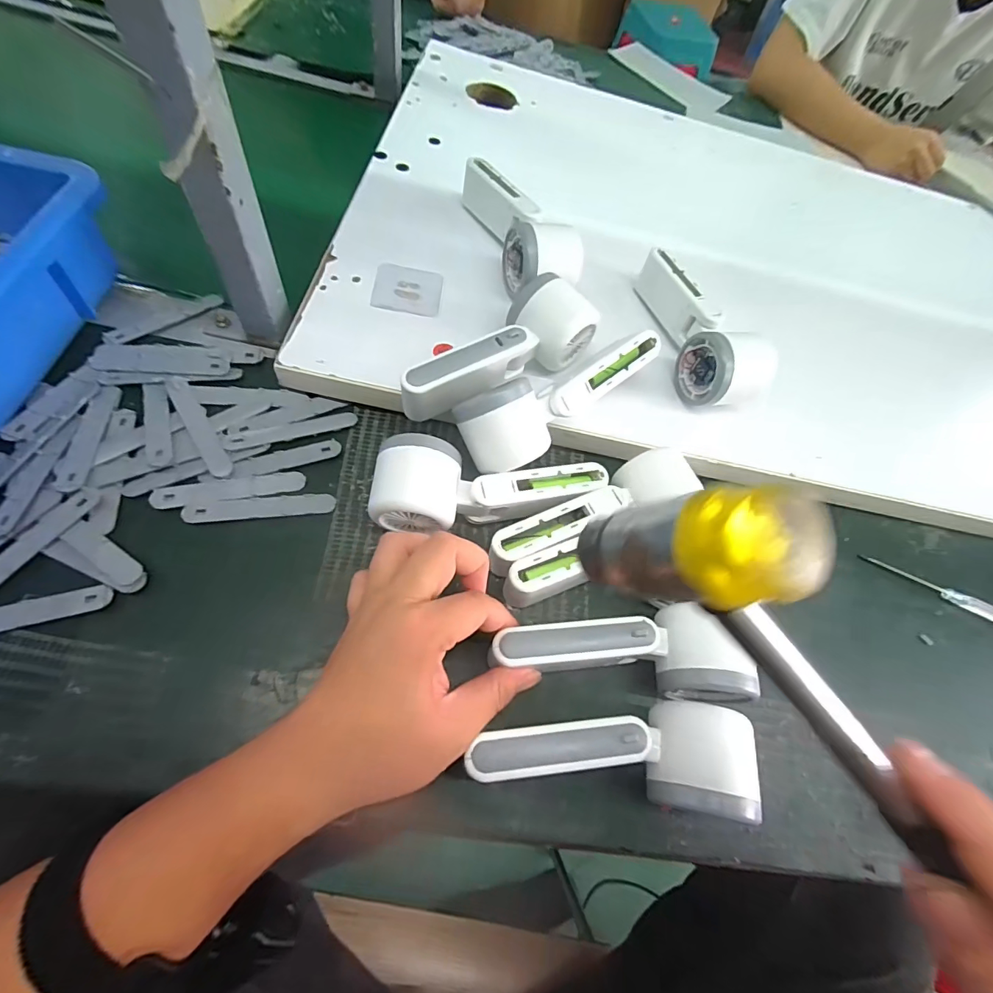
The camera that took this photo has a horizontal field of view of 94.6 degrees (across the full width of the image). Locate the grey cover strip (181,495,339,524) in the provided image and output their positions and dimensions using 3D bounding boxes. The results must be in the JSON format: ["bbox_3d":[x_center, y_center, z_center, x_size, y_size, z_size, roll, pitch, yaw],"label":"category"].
[{"bbox_3d":[-0.164,0.008,0.321,0.094,0.004,0.016,-3,66,-17],"label":"grey cover strip"}]

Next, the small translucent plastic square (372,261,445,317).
[{"bbox_3d":[-0.077,-0.180,0.399,0.057,0.004,0.051,7,68,-9],"label":"small translucent plastic square"}]

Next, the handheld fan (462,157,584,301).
[{"bbox_3d":[0.010,-0.245,0.417,0.064,0.057,0.170,-26,73,-20],"label":"handheld fan"}]

